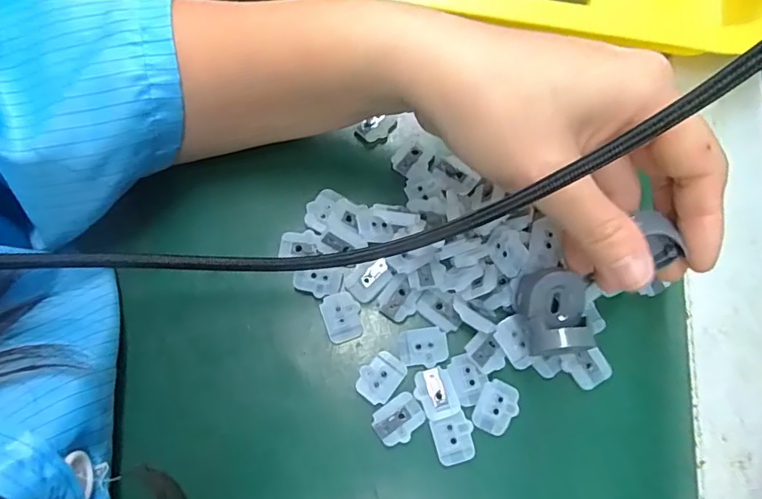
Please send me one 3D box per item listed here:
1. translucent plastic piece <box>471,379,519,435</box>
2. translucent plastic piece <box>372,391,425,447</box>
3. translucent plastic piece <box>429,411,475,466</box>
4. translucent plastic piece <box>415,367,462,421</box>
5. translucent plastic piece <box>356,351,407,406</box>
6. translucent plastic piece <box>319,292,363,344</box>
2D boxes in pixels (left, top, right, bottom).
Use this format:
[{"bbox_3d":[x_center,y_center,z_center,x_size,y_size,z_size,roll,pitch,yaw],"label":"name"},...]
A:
[{"bbox_3d":[0.050,0.068,0.219,0.016,0.004,0.021,27,75,8],"label":"translucent plastic piece"},{"bbox_3d":[0.008,0.072,0.216,0.021,0.004,0.016,-33,76,-10],"label":"translucent plastic piece"},{"bbox_3d":[0.031,0.079,0.213,0.017,0.004,0.019,-16,74,-5],"label":"translucent plastic piece"},{"bbox_3d":[0.024,0.061,0.218,0.016,0.004,0.021,-16,74,-5],"label":"translucent plastic piece"},{"bbox_3d":[0.000,0.055,0.221,0.016,0.004,0.022,39,76,11],"label":"translucent plastic piece"},{"bbox_3d":[-0.017,0.030,0.231,0.017,0.005,0.021,-18,74,-6],"label":"translucent plastic piece"}]

